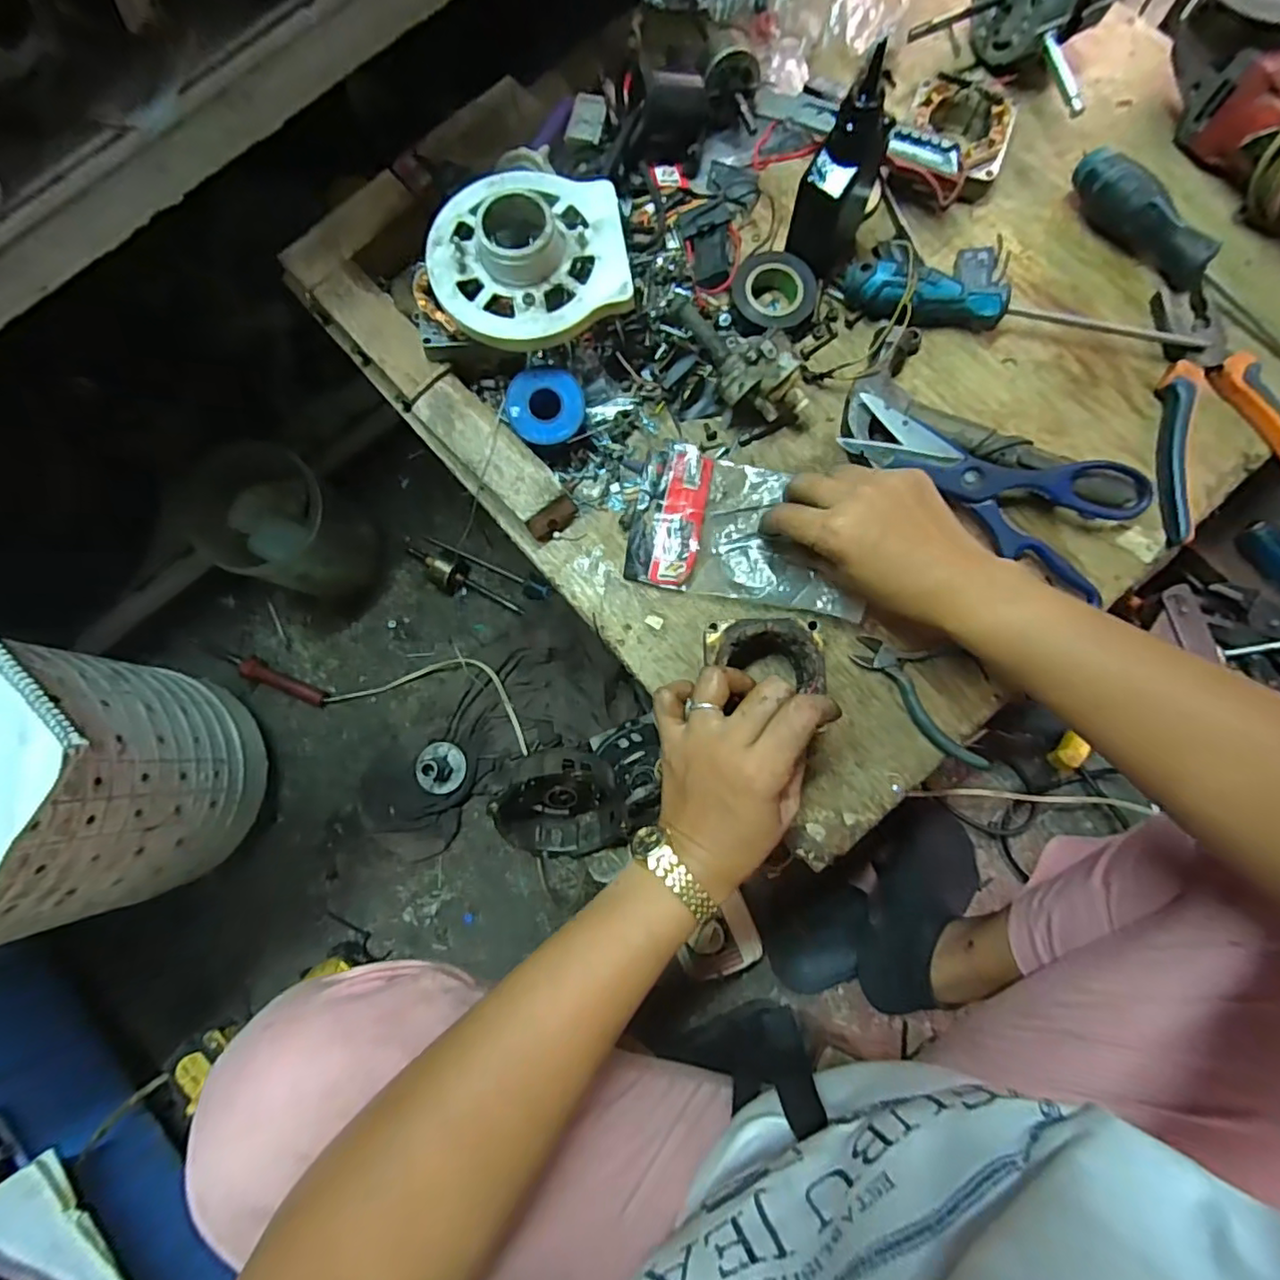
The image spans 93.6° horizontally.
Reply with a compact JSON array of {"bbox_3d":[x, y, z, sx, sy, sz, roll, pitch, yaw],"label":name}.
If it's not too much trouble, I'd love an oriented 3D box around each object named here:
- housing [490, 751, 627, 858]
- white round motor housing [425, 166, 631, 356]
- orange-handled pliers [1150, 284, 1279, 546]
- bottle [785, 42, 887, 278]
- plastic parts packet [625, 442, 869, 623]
[{"bbox_3d":[-0.055,0.111,0.426,0.087,0.096,0.048,-4,38,12],"label":"housing"},{"bbox_3d":[-0.073,-0.255,0.386,0.125,0.034,0.123,0,81,3],"label":"white round motor housing"},{"bbox_3d":[0.410,-0.161,0.418,0.103,0.019,0.183,-2,81,2],"label":"orange-handled pliers"},{"bbox_3d":[0.135,-0.308,0.403,0.046,0.118,0.057,22,83,6],"label":"bottle"},{"bbox_3d":[0.076,-0.079,0.422,0.158,0.019,0.104,11,82,4],"label":"plastic parts packet"}]

